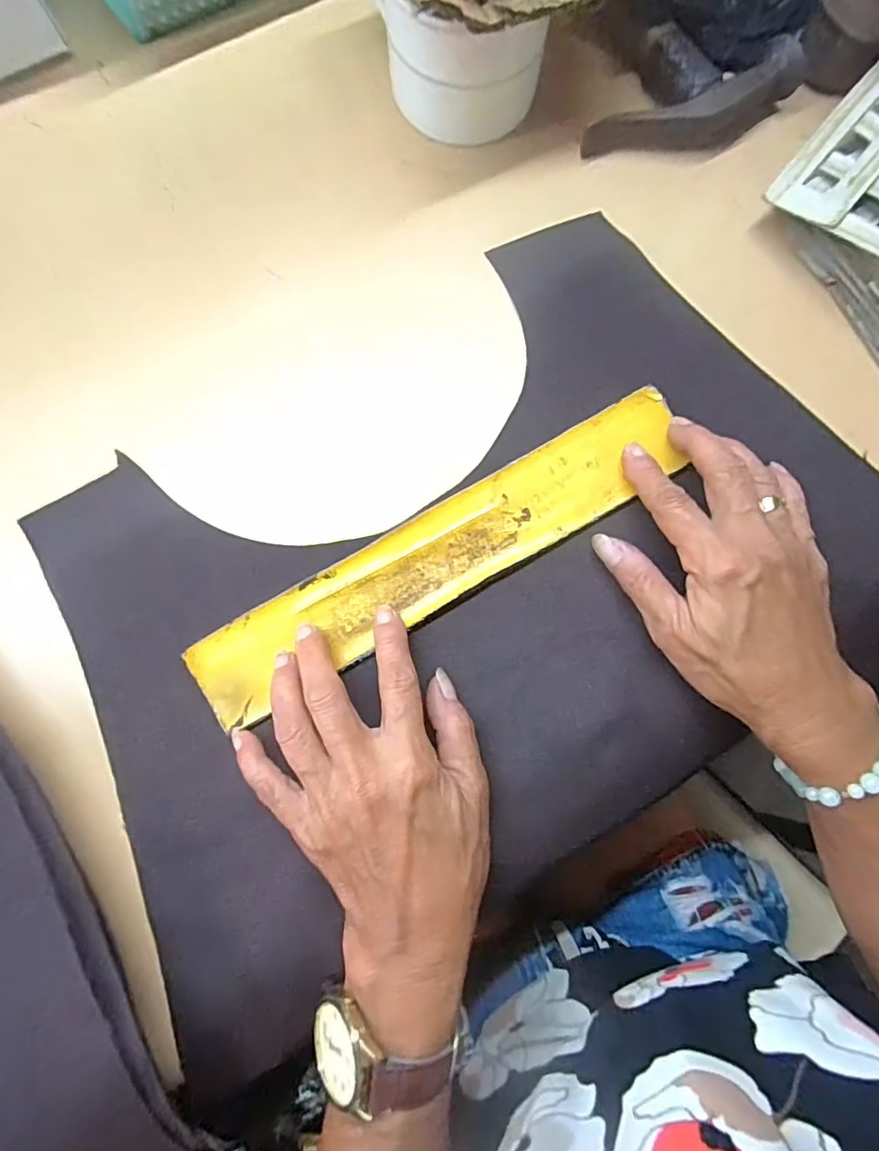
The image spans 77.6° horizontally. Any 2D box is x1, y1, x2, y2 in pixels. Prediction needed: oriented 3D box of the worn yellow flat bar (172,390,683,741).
[{"bbox_3d":[0.005,-0.013,0.275,0.266,0.006,0.046,-30,82,-6],"label":"worn yellow flat bar"}]

